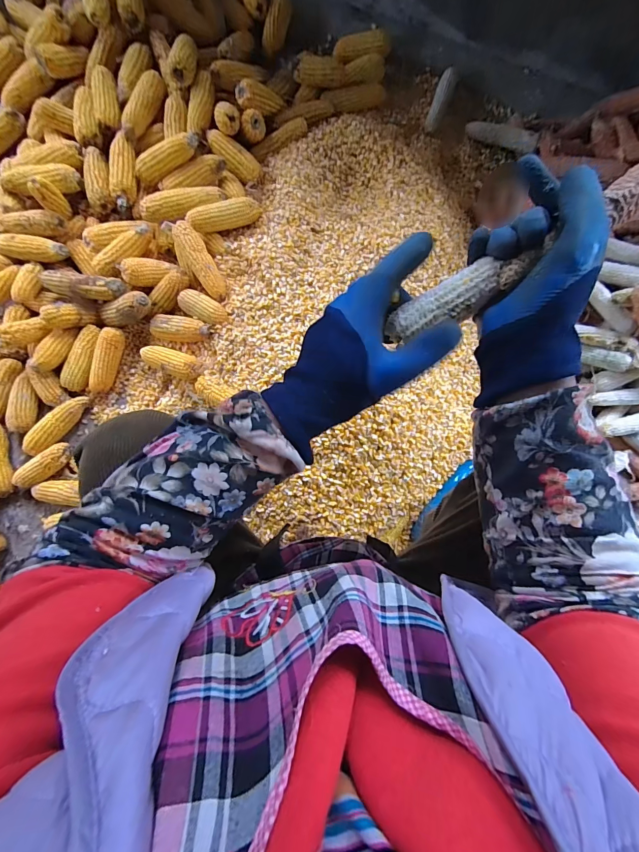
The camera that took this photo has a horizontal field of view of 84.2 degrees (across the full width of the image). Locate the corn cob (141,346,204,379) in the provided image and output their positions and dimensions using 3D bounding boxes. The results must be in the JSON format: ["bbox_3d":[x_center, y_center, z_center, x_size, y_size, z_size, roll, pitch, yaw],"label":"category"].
[{"bbox_3d":[-0.334,-0.145,0.792,0.154,0.052,0.056,20,84,14],"label":"corn cob"}]

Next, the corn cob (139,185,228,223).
[{"bbox_3d":[-0.311,-0.509,0.803,0.190,0.042,0.055,-16,86,-1],"label":"corn cob"}]

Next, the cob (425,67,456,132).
[{"bbox_3d":[0.318,-0.851,0.932,0.042,0.035,0.200,20,86,1],"label":"cob"}]

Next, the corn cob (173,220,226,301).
[{"bbox_3d":[-0.268,-0.361,0.791,0.067,0.070,0.184,-34,87,-2],"label":"corn cob"}]

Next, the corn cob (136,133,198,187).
[{"bbox_3d":[-0.350,-0.604,0.799,0.177,0.044,0.048,-14,83,23],"label":"corn cob"}]

